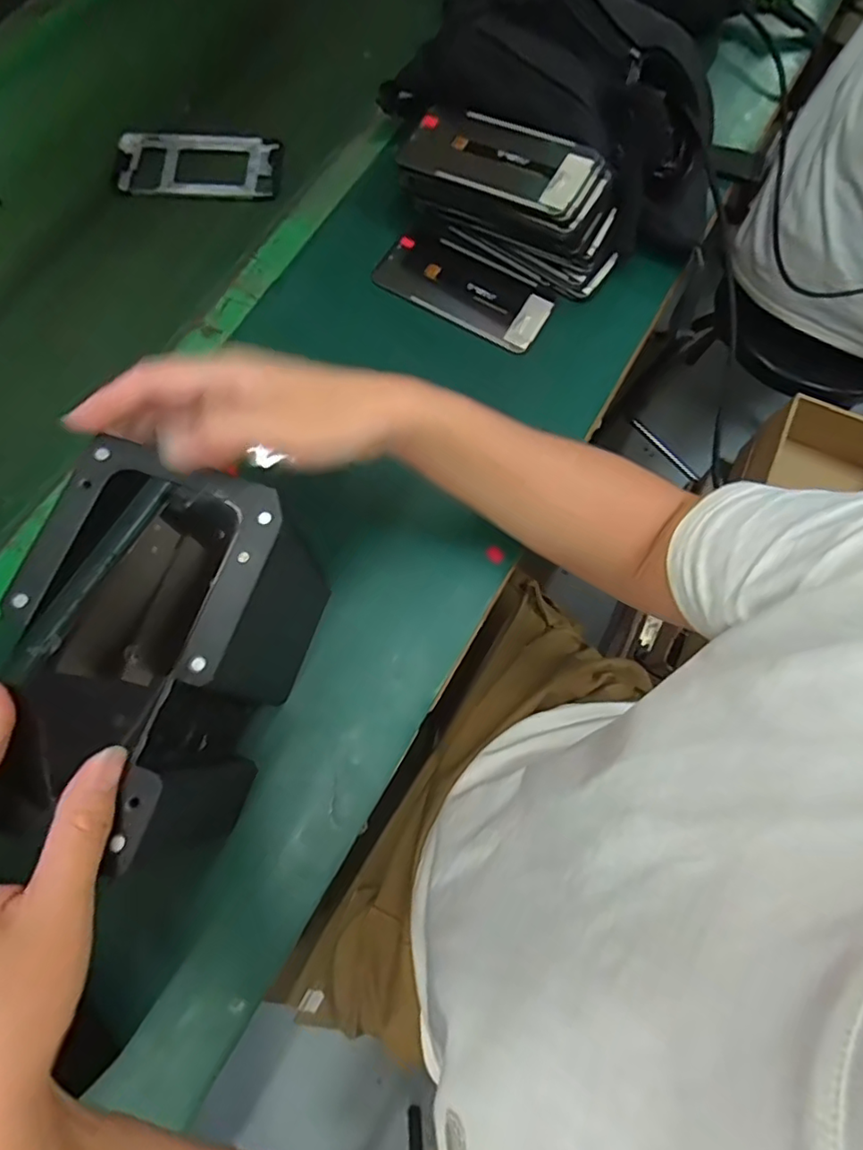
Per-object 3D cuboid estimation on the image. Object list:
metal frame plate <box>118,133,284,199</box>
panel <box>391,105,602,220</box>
[{"bbox_3d":[-0.224,-0.401,0.564,0.152,0.007,0.078,4,74,-1],"label":"metal frame plate"},{"bbox_3d":[0.052,-0.339,0.470,0.156,0.007,0.073,28,75,14],"label":"panel"}]

